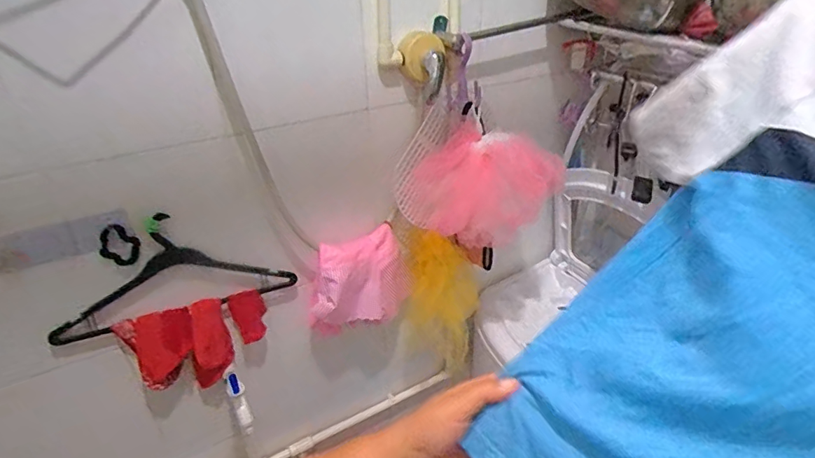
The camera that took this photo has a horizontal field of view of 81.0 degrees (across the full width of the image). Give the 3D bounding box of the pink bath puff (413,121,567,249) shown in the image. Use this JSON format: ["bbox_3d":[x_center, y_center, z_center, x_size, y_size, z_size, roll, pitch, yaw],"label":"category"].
[{"bbox_3d":[0.145,-0.081,0.918,0.263,0.189,0.135,-11,32,-14],"label":"pink bath puff"}]

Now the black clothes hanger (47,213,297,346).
[{"bbox_3d":[-0.391,0.071,0.822,0.385,0.206,0.019,-8,31,-27],"label":"black clothes hanger"}]

